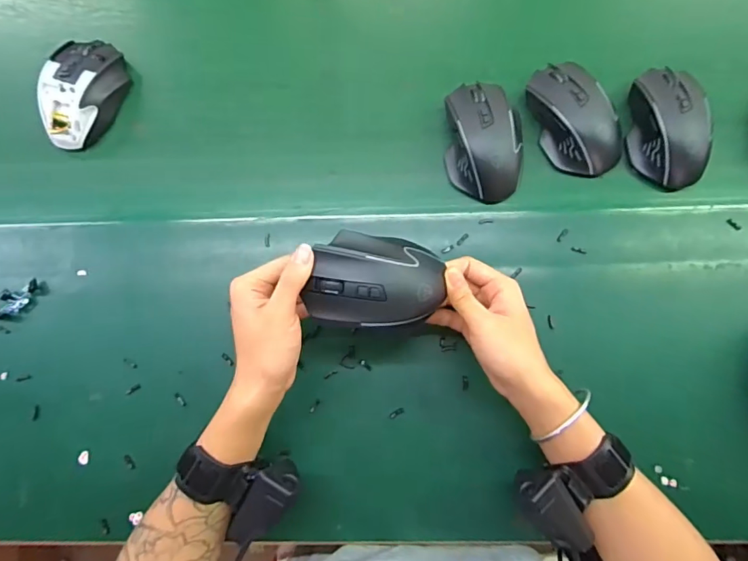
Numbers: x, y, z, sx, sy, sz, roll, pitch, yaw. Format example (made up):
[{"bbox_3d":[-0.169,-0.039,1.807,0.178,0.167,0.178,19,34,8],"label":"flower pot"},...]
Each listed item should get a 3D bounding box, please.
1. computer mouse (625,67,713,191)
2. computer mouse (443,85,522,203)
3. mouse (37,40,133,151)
[{"bbox_3d":[0.286,-0.150,0.452,0.066,0.033,0.115,3,81,3],"label":"computer mouse"},{"bbox_3d":[0.107,-0.137,0.459,0.070,0.033,0.114,-1,81,2],"label":"computer mouse"},{"bbox_3d":[-0.302,-0.193,0.496,0.068,0.051,0.118,15,82,5],"label":"mouse"}]

